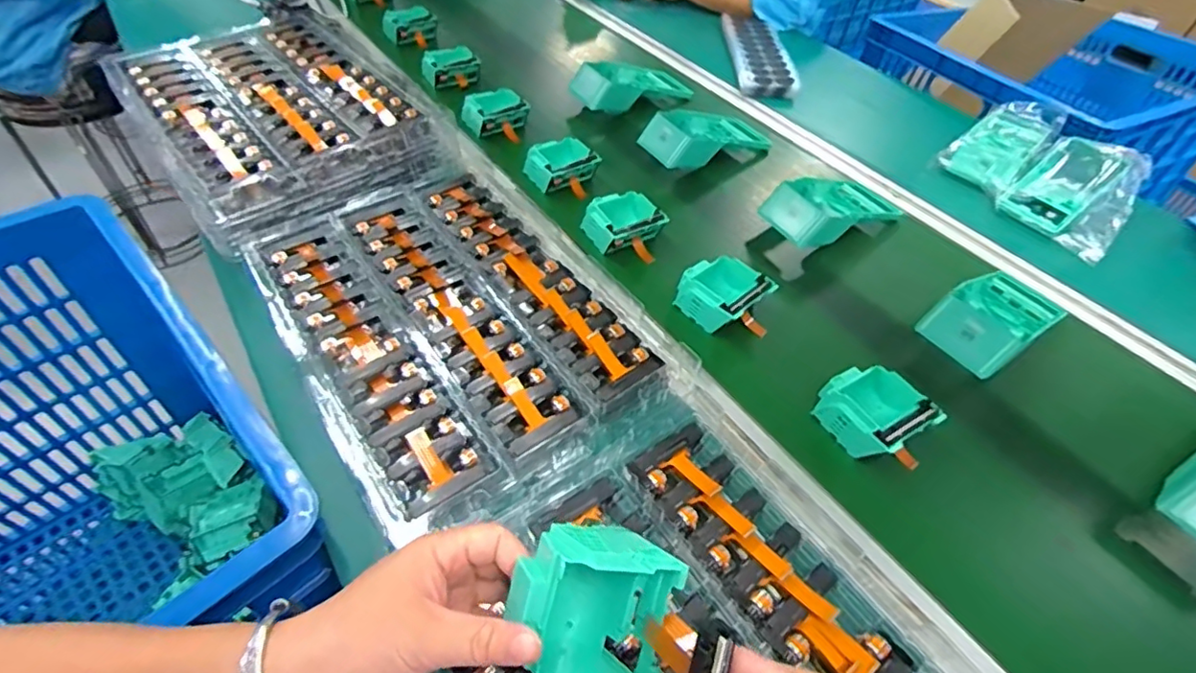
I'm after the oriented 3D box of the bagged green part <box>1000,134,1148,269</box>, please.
[{"bbox_3d":[0.640,-0.199,0.754,0.131,0.065,0.203,37,56,25],"label":"bagged green part"}]

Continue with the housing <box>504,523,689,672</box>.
[{"bbox_3d":[-0.007,0.145,0.309,0.083,0.088,0.053,11,18,-9],"label":"housing"}]

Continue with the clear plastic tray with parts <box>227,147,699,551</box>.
[{"bbox_3d":[-0.137,-0.037,0.524,0.274,0.024,0.382,-28,57,-26],"label":"clear plastic tray with parts"}]

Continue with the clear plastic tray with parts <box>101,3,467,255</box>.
[{"bbox_3d":[-0.366,-0.272,0.670,0.293,0.044,0.369,-31,58,-28],"label":"clear plastic tray with parts"}]

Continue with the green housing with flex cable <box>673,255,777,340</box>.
[{"bbox_3d":[0.131,-0.038,0.580,0.081,0.045,0.094,-26,56,-25],"label":"green housing with flex cable"}]

